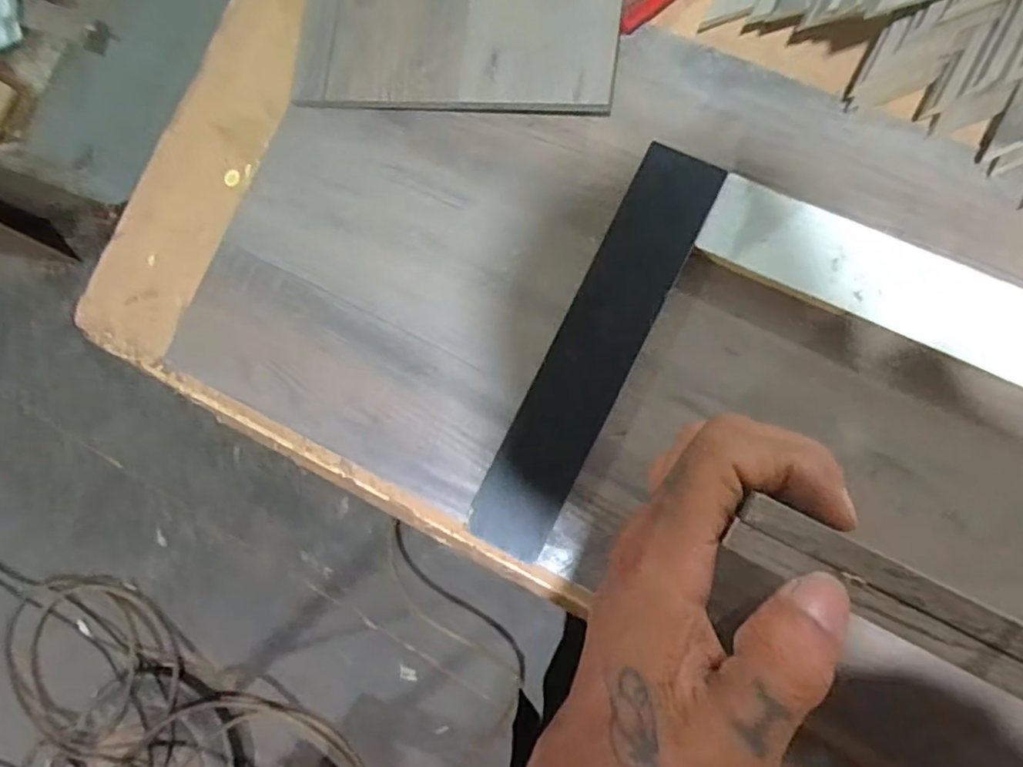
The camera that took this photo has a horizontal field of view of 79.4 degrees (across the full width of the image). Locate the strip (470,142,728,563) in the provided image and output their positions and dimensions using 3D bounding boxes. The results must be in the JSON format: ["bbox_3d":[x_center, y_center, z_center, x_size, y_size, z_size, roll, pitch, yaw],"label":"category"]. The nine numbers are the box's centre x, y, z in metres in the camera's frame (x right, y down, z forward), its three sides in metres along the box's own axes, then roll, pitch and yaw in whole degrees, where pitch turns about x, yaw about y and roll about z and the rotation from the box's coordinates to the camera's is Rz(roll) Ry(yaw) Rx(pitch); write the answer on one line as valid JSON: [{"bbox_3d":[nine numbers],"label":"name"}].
[{"bbox_3d":[0.055,-0.020,0.405,0.054,0.008,0.279,26,90,12],"label":"strip"}]

